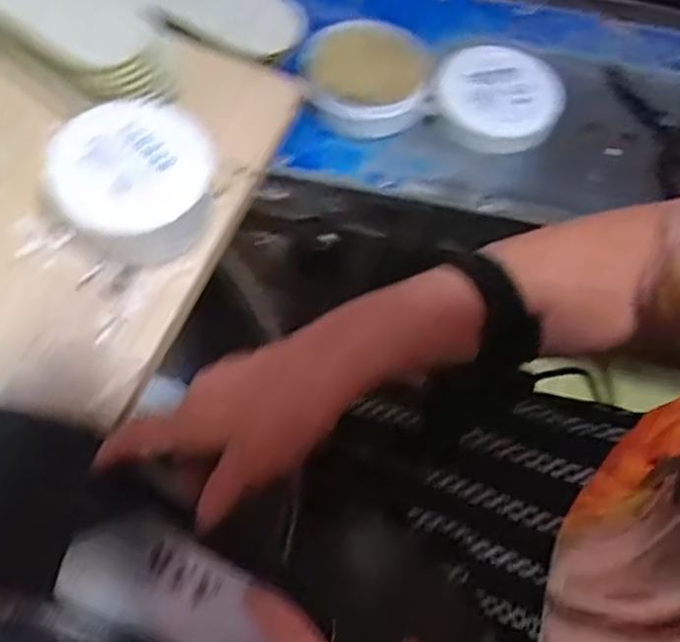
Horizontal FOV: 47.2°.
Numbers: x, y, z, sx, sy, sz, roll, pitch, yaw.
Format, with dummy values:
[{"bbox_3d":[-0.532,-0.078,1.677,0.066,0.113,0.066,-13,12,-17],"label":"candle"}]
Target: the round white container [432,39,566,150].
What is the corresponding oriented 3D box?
[{"bbox_3d":[0.136,-0.193,0.660,0.101,0.023,0.108,2,61,-3],"label":"round white container"}]

